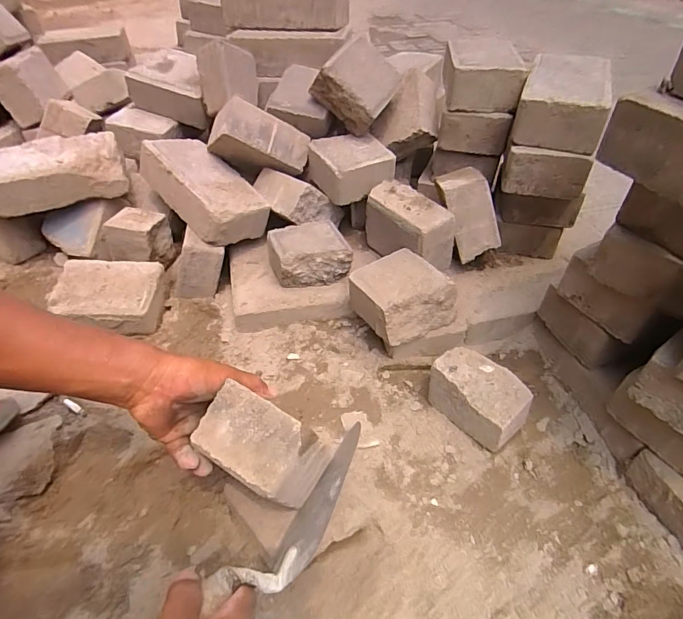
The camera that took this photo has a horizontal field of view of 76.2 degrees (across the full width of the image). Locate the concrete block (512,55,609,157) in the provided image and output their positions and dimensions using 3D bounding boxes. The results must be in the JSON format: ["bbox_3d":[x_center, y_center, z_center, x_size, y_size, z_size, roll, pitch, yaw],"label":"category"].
[{"bbox_3d":[0.304,-0.292,0.605,0.101,0.070,0.180,18,46,15],"label":"concrete block"}]

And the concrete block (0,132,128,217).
[{"bbox_3d":[-0.452,-0.211,0.676,0.212,0.071,0.095,-13,46,-16],"label":"concrete block"}]

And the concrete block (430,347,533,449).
[{"bbox_3d":[0.170,0.108,0.543,0.066,0.068,0.112,-33,51,-28],"label":"concrete block"}]

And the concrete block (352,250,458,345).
[{"bbox_3d":[0.081,-0.020,0.601,0.109,0.066,0.118,-23,50,-24],"label":"concrete block"}]

